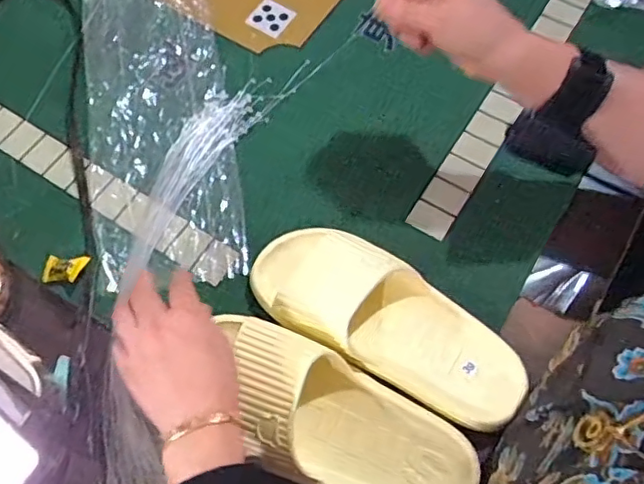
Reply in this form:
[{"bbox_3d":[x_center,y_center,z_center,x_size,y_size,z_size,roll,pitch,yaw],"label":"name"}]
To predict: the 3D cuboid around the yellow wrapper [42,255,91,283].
[{"bbox_3d":[-0.233,0.023,0.527,0.037,0.011,0.027,4,66,1],"label":"yellow wrapper"}]

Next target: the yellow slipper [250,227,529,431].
[{"bbox_3d":[0.054,0.062,0.490,0.250,0.053,0.102,31,69,13],"label":"yellow slipper"}]

